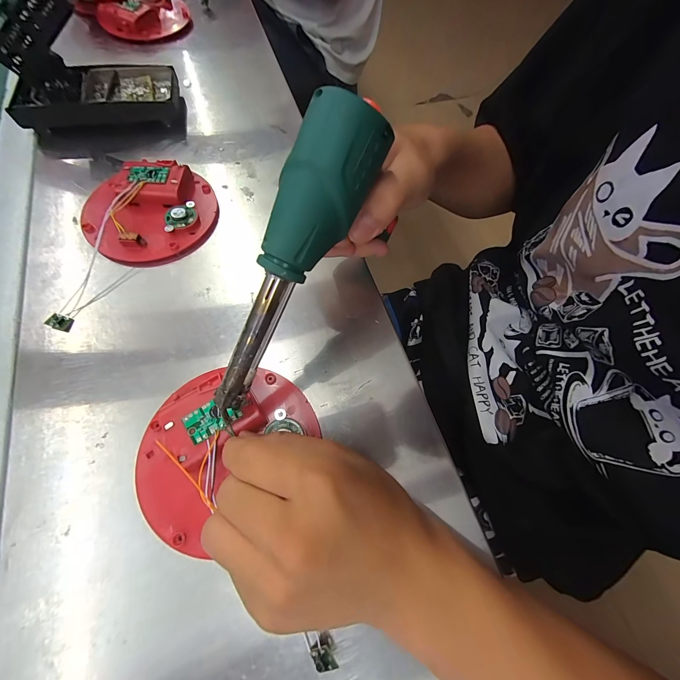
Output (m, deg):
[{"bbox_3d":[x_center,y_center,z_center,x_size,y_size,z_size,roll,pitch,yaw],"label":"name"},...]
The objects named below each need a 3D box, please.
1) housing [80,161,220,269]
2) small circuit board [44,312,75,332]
[{"bbox_3d":[-0.183,-0.123,0.284,0.117,0.025,0.107,1,67,-2],"label":"housing"},{"bbox_3d":[-0.231,-0.015,0.246,0.019,0.007,0.012,16,67,4],"label":"small circuit board"}]

